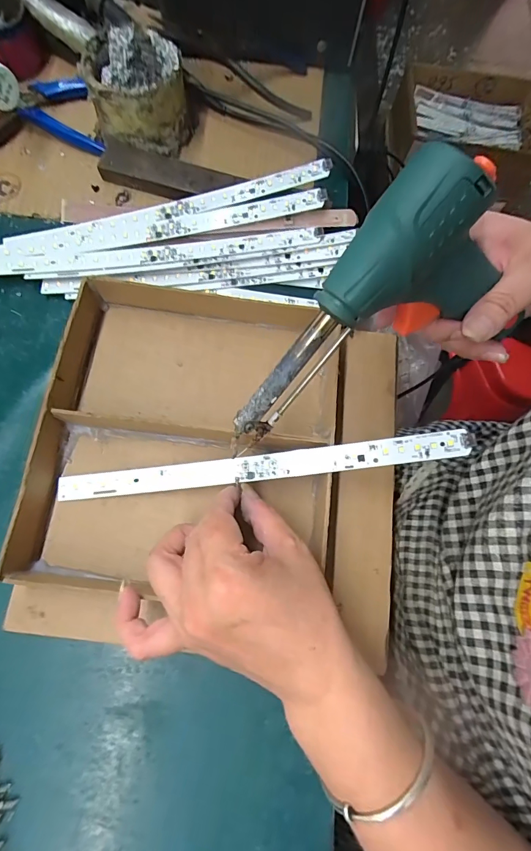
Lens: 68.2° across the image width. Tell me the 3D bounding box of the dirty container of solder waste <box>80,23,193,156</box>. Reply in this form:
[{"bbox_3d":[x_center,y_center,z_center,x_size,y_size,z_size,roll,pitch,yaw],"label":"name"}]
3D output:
[{"bbox_3d":[-0.109,-0.297,0.340,0.081,0.067,0.082,4,75,-1],"label":"dirty container of solder waste"}]

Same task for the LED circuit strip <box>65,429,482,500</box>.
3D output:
[{"bbox_3d":[-0.009,0.029,0.269,0.278,0.008,0.017,-7,75,8],"label":"LED circuit strip"}]

